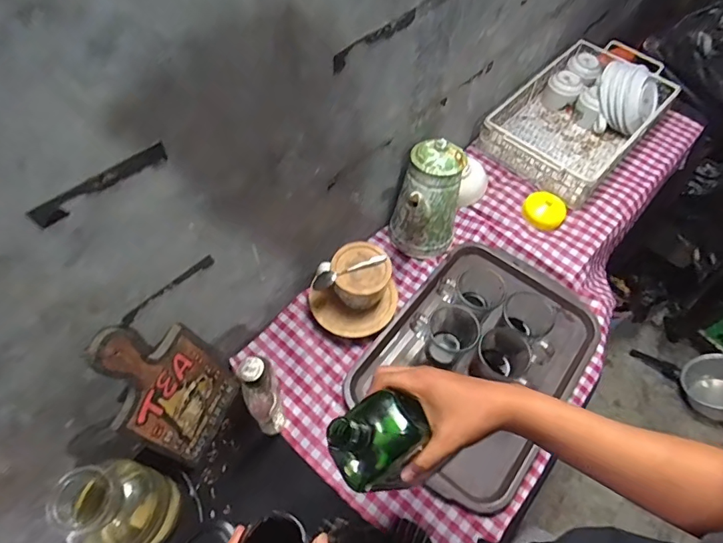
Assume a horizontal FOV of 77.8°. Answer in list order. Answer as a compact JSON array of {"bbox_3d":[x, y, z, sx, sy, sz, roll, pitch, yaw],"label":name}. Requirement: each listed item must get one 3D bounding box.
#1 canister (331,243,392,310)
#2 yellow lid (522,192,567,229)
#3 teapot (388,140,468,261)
[{"bbox_3d":[-0.001,0.009,0.771,0.093,0.070,0.100,1,59,-1],"label":"canister"},{"bbox_3d":[0.371,-0.127,0.898,0.082,0.038,0.072,24,61,12],"label":"yellow lid"},{"bbox_3d":[0.119,-0.120,0.815,0.119,0.195,0.133,15,59,7],"label":"teapot"}]

